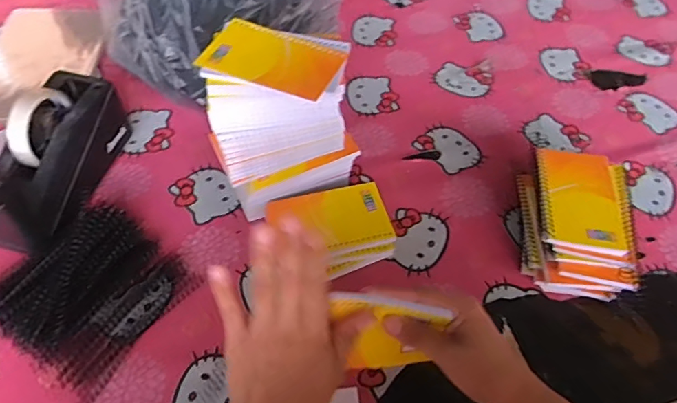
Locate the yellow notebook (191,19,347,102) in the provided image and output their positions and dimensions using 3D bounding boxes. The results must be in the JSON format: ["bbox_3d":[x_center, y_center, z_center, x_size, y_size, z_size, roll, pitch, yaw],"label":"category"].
[{"bbox_3d":[-0.063,-0.140,0.495,0.135,0.006,0.088,14,55,7],"label":"yellow notebook"}]

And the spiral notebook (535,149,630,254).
[{"bbox_3d":[0.262,-0.006,0.554,0.086,0.011,0.128,8,54,3],"label":"spiral notebook"}]

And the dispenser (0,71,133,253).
[{"bbox_3d":[-0.321,-0.050,0.571,0.080,0.111,0.203,13,54,7],"label":"dispenser"}]

